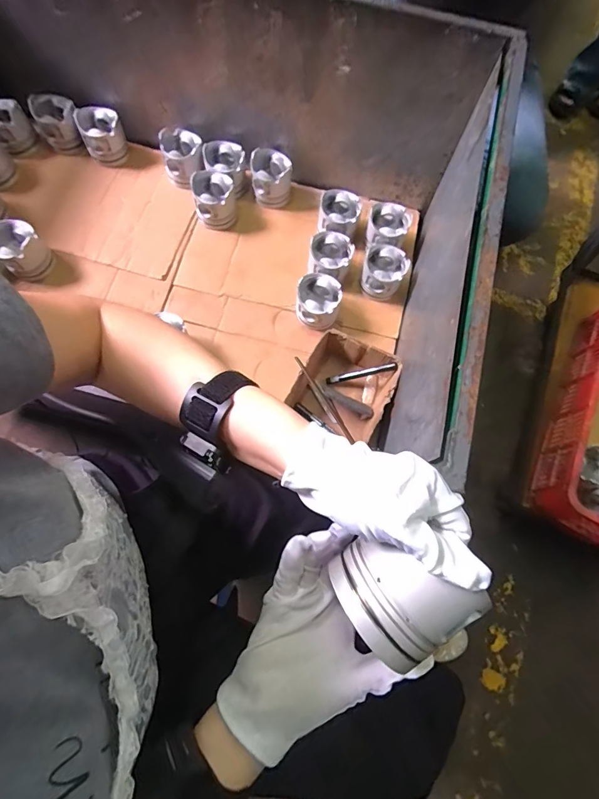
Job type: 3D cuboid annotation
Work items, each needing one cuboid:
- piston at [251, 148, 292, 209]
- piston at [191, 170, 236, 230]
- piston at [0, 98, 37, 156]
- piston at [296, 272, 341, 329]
[{"bbox_3d":[-0.067,-0.516,0.927,0.092,0.093,0.087,4,73,-3],"label":"piston"},{"bbox_3d":[-0.194,-0.456,0.909,0.094,0.080,0.093,-5,74,-5],"label":"piston"},{"bbox_3d":[-0.679,-0.636,0.922,0.094,0.072,0.089,-35,79,-13],"label":"piston"},{"bbox_3d":[0.040,-0.205,0.851,0.086,0.101,0.093,1,74,-3],"label":"piston"}]

